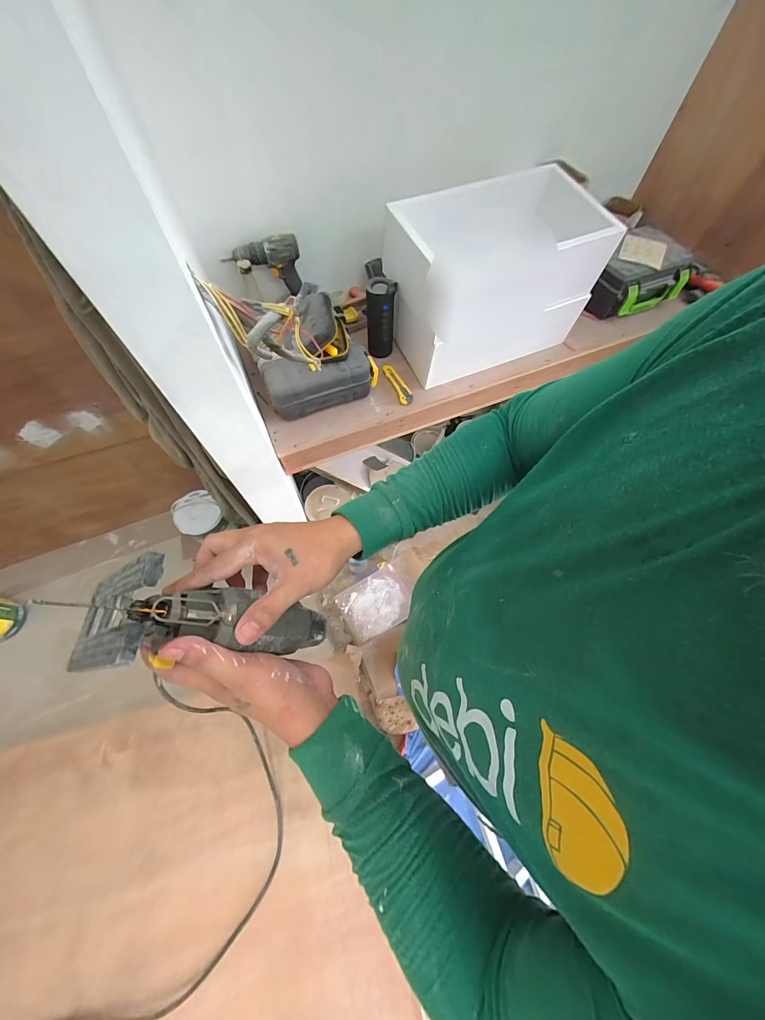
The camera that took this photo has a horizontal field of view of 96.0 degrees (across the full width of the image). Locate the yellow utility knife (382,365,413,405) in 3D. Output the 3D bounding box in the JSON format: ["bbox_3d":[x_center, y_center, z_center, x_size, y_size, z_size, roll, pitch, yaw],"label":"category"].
[{"bbox_3d":[0.045,-0.339,0.927,0.038,0.016,0.140,-22,66,-10],"label":"yellow utility knife"}]

